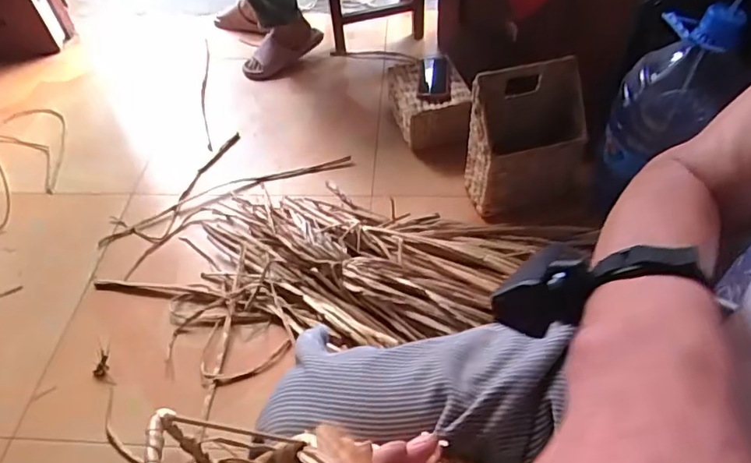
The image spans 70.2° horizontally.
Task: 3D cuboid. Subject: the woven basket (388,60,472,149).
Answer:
[{"bbox_3d":[0.135,-0.309,1.361,0.172,0.136,0.222,-10,50,-4],"label":"woven basket"}]

